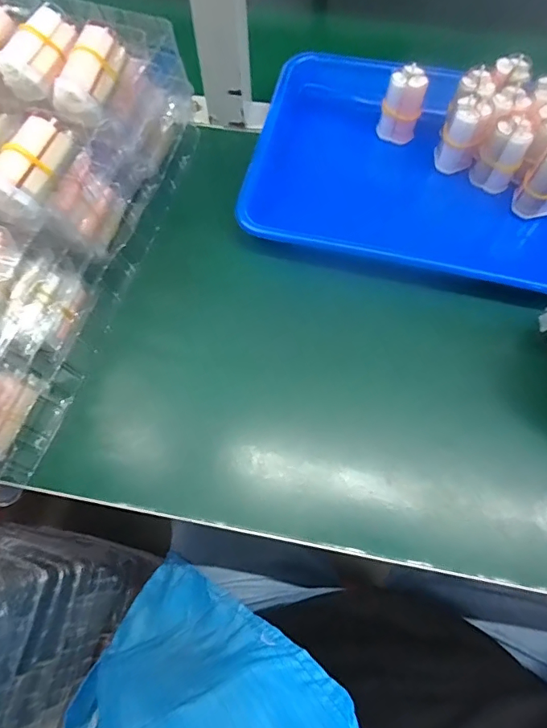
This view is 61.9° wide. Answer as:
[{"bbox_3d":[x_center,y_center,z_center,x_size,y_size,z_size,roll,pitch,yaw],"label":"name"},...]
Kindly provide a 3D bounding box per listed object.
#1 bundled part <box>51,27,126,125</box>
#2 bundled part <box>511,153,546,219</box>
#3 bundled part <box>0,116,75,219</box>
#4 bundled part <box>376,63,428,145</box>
[{"bbox_3d":[-0.135,-0.214,0.338,0.028,0.029,0.068,20,70,7],"label":"bundled part"},{"bbox_3d":[0.246,-0.163,0.413,0.037,0.061,0.035,40,73,14],"label":"bundled part"},{"bbox_3d":[-0.159,-0.134,0.303,0.030,0.027,0.067,22,70,8],"label":"bundled part"},{"bbox_3d":[0.128,-0.254,0.459,0.037,0.076,0.024,15,69,5],"label":"bundled part"}]

